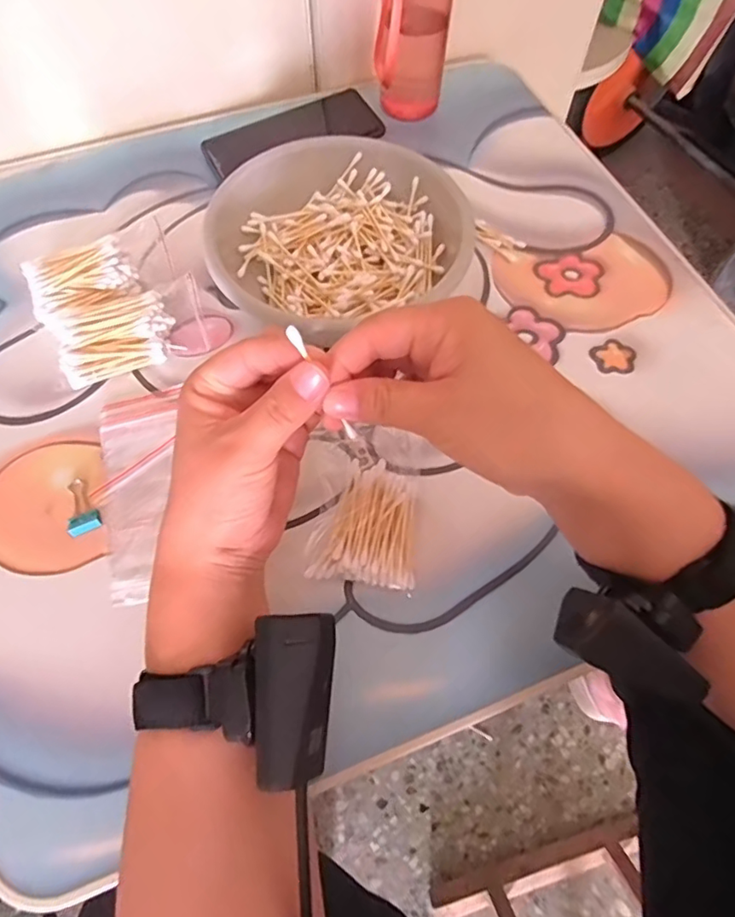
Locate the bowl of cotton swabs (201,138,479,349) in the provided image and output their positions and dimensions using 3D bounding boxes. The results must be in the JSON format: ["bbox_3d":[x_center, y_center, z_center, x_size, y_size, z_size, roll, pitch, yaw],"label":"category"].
[{"bbox_3d":[-0.030,-0.163,0.431,0.185,0.067,0.169,0,63,0],"label":"bowl of cotton swabs"}]

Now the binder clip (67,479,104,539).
[{"bbox_3d":[-0.189,0.031,0.359,0.021,0.006,0.041,-31,68,-15],"label":"binder clip"}]

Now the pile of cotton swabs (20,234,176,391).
[{"bbox_3d":[-0.203,-0.111,0.419,0.082,0.030,0.119,-30,67,-14],"label":"pile of cotton swabs"}]

